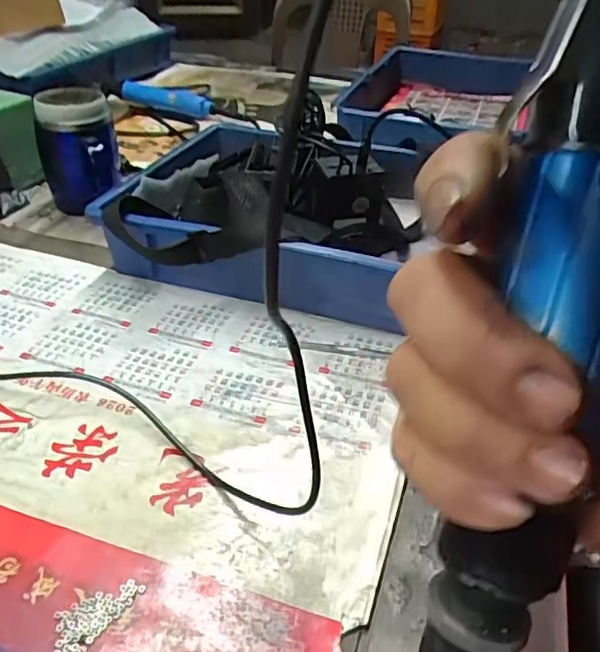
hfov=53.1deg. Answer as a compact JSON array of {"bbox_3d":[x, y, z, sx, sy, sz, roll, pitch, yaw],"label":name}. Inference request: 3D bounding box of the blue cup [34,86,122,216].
[{"bbox_3d":[-0.252,-0.191,0.691,0.083,0.135,0.096,-12,38,-19],"label":"blue cup"}]

